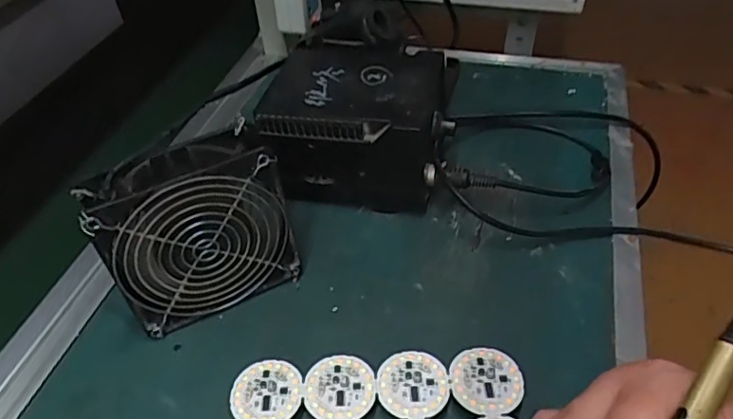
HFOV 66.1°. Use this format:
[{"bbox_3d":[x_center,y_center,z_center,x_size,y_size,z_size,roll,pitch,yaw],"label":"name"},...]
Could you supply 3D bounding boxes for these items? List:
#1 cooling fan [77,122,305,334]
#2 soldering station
[{"bbox_3d":[-0.113,0.016,0.383,0.114,0.119,0.048,-22,47,-17],"label":"cooling fan"},{"bbox_3d":[-0.006,-0.071,0.480,0.144,0.092,0.121,9,46,14],"label":"soldering station"}]

